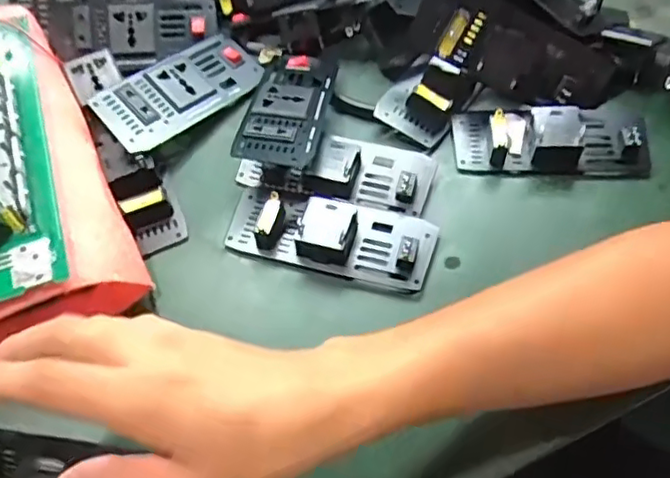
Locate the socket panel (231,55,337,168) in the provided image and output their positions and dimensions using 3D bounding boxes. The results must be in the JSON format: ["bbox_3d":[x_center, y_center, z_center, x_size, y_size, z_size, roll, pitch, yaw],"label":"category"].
[{"bbox_3d":[-0.035,-0.100,0.467,0.058,0.020,0.138,6,44,5],"label":"socket panel"}]

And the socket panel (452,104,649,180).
[{"bbox_3d":[0.160,-0.079,0.463,0.136,0.033,0.056,4,57,3],"label":"socket panel"}]

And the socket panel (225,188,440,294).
[{"bbox_3d":[-0.004,-0.007,0.427,0.140,0.028,0.056,13,58,9],"label":"socket panel"}]

